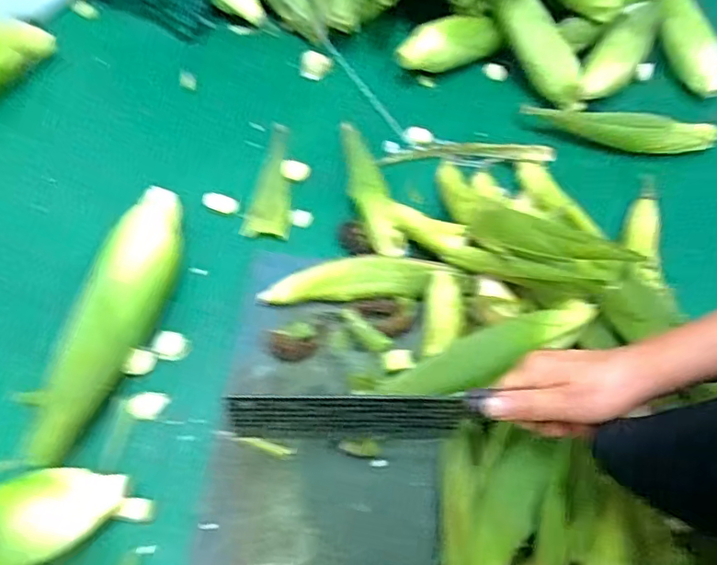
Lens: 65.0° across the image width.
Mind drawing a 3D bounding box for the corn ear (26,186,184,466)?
[{"bbox_3d":[-0.238,0.031,0.552,0.055,0.071,0.283,14,62,6],"label":"corn ear"}]

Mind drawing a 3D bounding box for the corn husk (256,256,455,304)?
[{"bbox_3d":[-0.004,0.001,0.587,0.187,0.045,0.034,-3,61,-3],"label":"corn husk"}]

